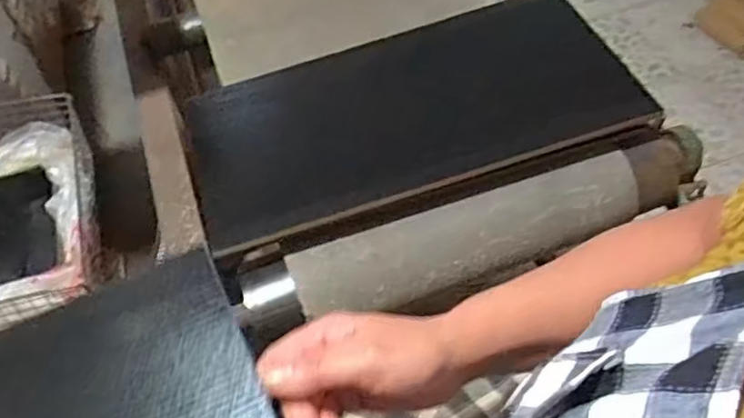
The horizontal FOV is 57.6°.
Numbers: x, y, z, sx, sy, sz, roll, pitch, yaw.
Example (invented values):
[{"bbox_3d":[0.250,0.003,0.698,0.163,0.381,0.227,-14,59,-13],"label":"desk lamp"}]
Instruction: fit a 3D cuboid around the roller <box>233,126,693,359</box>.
[{"bbox_3d":[0.123,0.033,0.734,0.559,0.074,0.084,-18,53,-10],"label":"roller"}]

